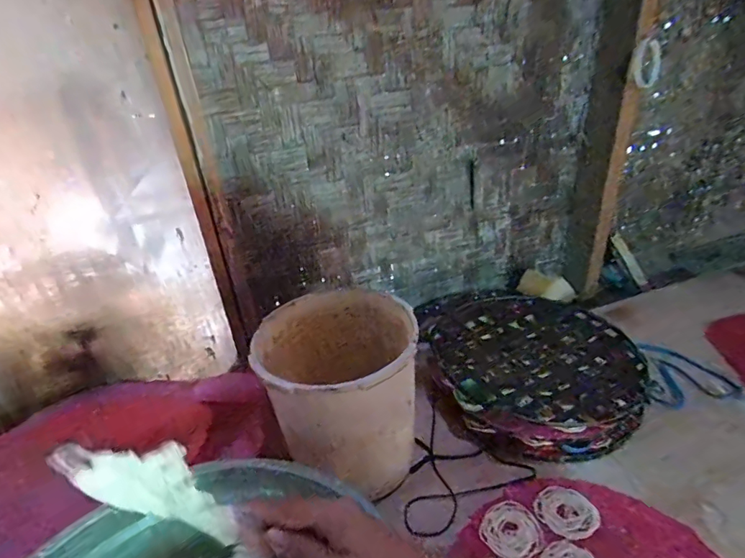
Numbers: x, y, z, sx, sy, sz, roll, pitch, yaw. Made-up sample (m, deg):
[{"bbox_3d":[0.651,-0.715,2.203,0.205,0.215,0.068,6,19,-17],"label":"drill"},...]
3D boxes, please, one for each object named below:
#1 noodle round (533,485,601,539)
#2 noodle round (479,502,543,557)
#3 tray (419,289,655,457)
[{"bbox_3d":[0.266,0.318,0.630,0.067,0.007,0.077,-29,35,-35],"label":"noodle round"},{"bbox_3d":[0.186,0.335,0.614,0.075,0.005,0.073,-5,28,3],"label":"noodle round"},{"bbox_3d":[0.297,0.153,0.840,0.356,0.074,0.368,-10,28,-5],"label":"tray"}]

